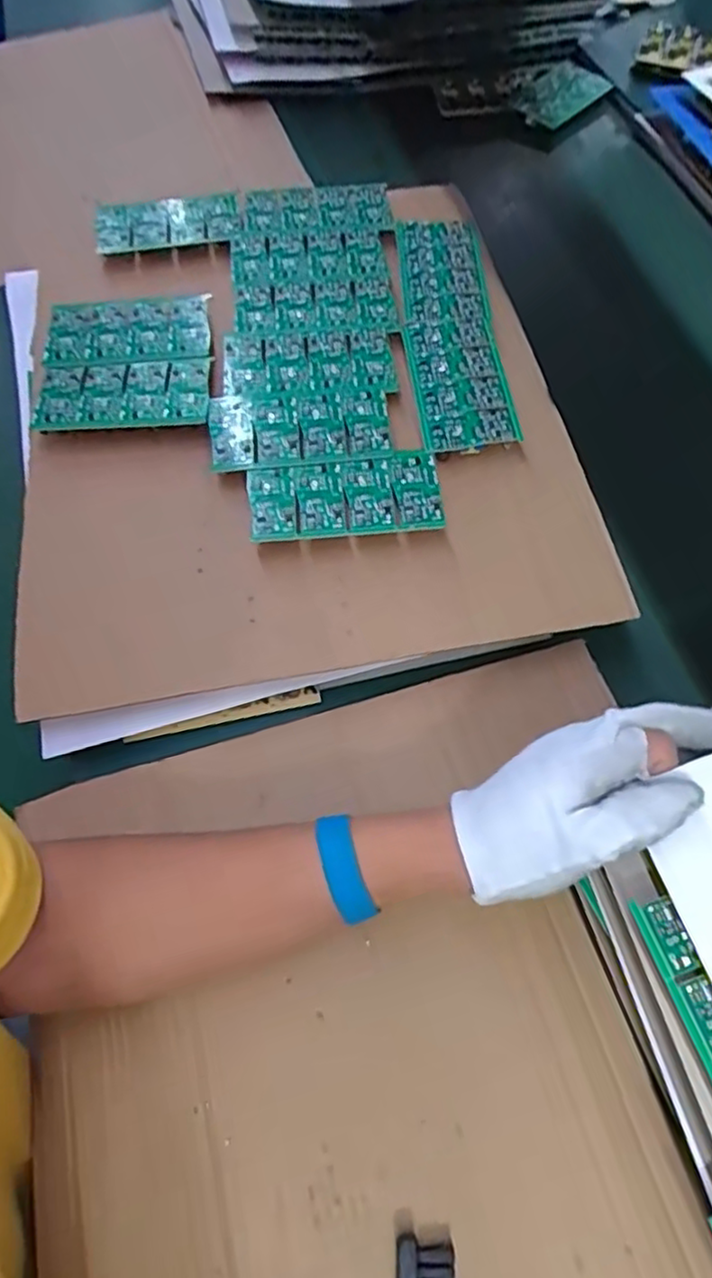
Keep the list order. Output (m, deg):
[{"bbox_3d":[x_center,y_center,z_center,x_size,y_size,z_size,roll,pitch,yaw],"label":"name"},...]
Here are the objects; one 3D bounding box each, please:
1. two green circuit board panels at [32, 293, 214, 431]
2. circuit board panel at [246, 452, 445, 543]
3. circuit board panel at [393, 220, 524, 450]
[{"bbox_3d":[-0.188,-0.228,0.546,0.137,0.015,0.140,-3,63,-1],"label":"two green circuit board panels"},{"bbox_3d":[-0.009,-0.103,0.476,0.134,0.004,0.067,-4,63,-2],"label":"circuit board panel"},{"bbox_3d":[0.079,-0.268,0.560,0.073,0.005,0.279,-2,63,-1],"label":"circuit board panel"}]

